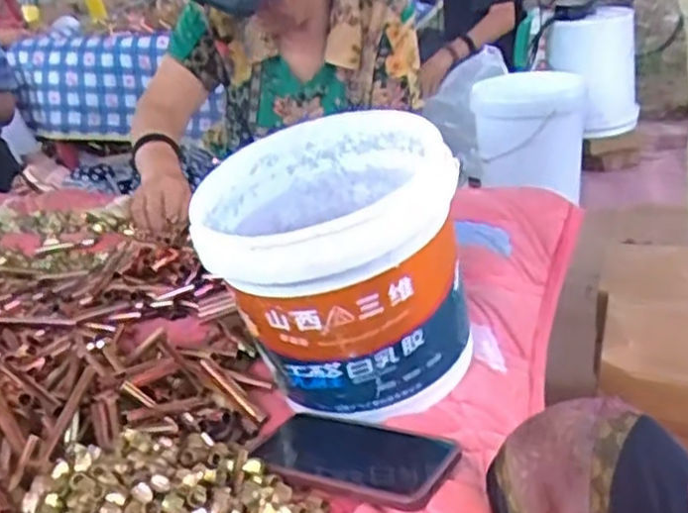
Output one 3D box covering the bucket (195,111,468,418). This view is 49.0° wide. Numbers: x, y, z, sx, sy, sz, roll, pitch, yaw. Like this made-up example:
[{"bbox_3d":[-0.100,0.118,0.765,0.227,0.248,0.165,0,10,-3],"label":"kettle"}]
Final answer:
[{"bbox_3d":[-0.011,0.006,0.646,0.198,0.201,0.219,-9,25,-7],"label":"bucket"}]

